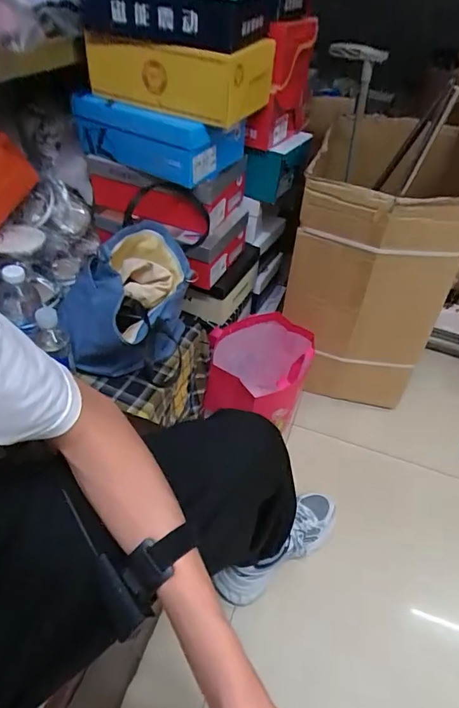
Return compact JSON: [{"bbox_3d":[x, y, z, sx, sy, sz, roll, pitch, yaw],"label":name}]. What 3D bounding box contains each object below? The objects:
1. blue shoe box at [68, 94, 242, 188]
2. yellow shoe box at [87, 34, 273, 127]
[{"bbox_3d":[-0.157,-0.497,0.957,0.350,0.122,0.185,25,47,19],"label":"blue shoe box"},{"bbox_3d":[-0.095,-0.562,0.859,0.346,0.127,0.157,25,47,18],"label":"yellow shoe box"}]

